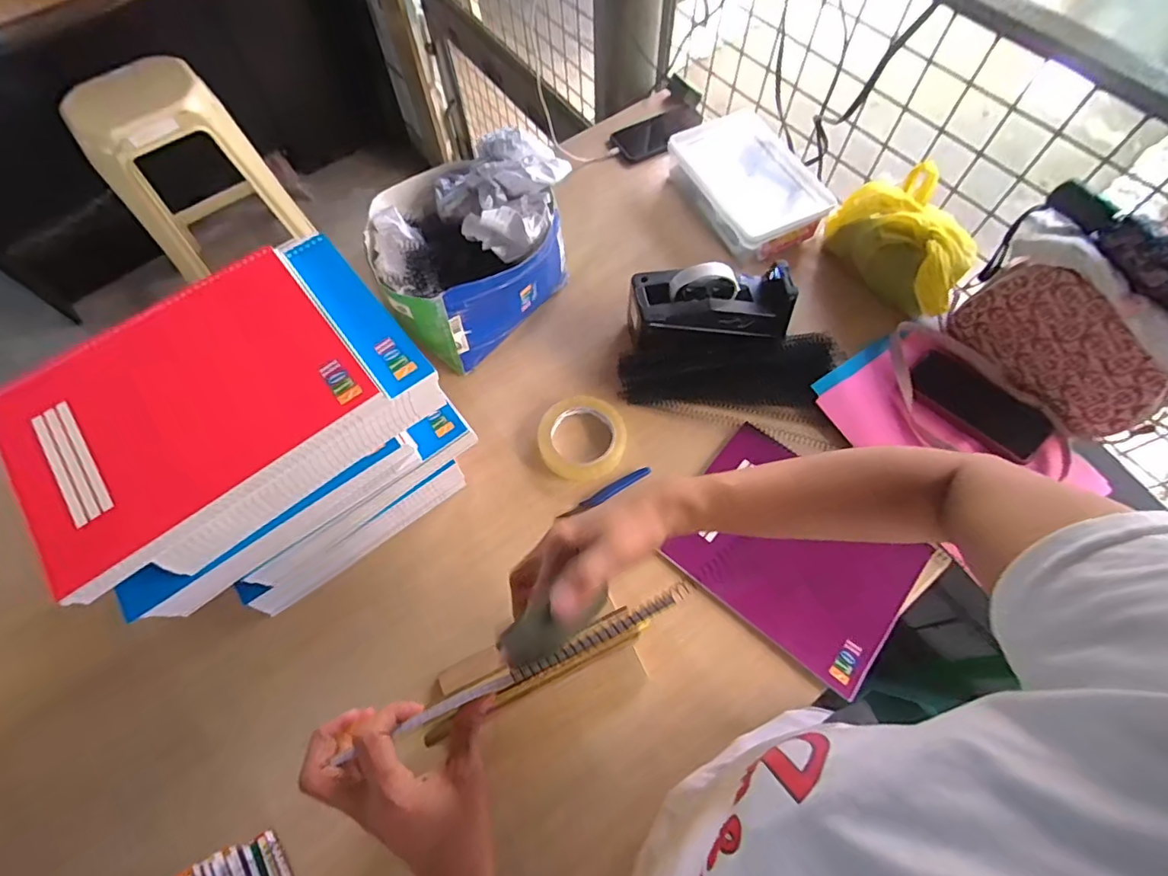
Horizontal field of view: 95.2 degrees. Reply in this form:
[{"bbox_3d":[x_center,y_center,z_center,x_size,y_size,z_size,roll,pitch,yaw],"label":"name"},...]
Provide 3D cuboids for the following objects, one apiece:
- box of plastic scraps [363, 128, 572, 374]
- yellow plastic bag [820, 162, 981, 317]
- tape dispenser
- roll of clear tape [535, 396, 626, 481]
[{"bbox_3d":[-0.138,-0.240,0.675,0.228,0.183,0.206,-34,69,-13],"label":"box of plastic scraps"},{"bbox_3d":[0.417,-0.257,0.684,0.098,0.102,0.202,-26,67,-10],"label":"yellow plastic bag"},{"bbox_3d":[0.156,-0.160,0.667,0.198,0.107,0.082,-6,65,-1],"label":"tape dispenser"},{"bbox_3d":[-0.002,0.000,0.647,0.102,0.022,0.105,-1,65,1],"label":"roll of clear tape"}]

